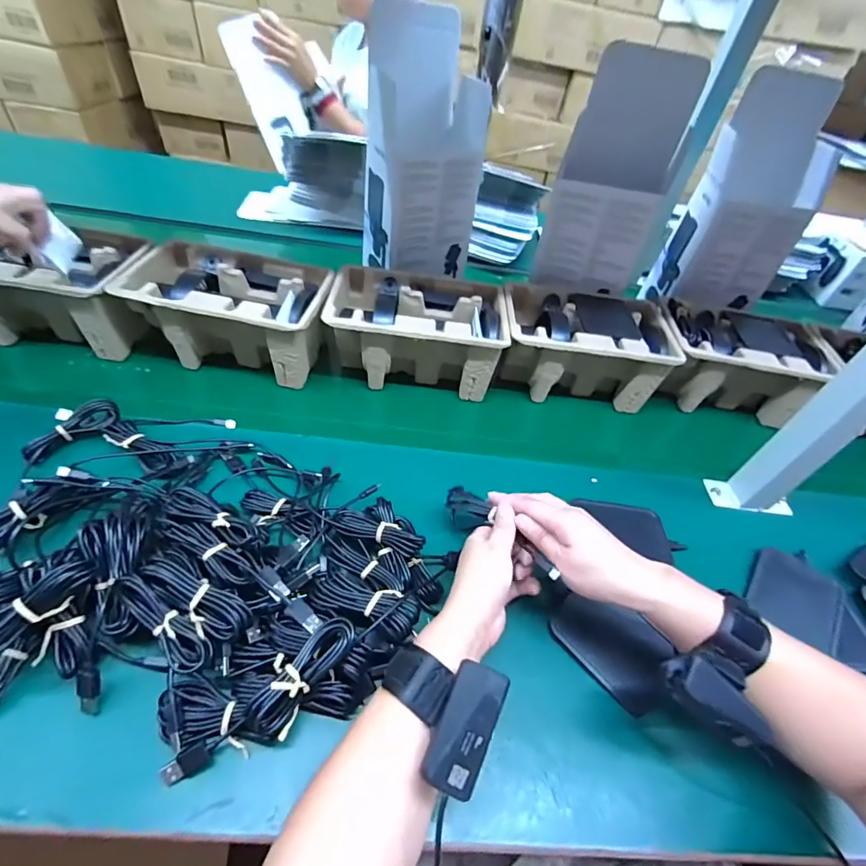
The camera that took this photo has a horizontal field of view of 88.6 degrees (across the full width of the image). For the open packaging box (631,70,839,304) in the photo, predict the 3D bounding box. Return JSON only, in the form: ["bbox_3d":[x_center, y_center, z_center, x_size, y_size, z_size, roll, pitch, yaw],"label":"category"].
[{"bbox_3d":[0.477,-0.348,0.679,0.176,0.301,0.138,25,47,20],"label":"open packaging box"}]

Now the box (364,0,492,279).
[{"bbox_3d":[-0.013,-0.418,0.676,0.172,0.311,0.128,-22,50,-25],"label":"box"}]

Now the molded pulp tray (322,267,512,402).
[{"bbox_3d":[-0.018,-0.133,0.597,0.219,0.113,0.140,4,44,-1],"label":"molded pulp tray"}]

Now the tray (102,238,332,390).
[{"bbox_3d":[-0.249,-0.152,0.574,0.225,0.115,0.146,4,44,-1],"label":"tray"}]

